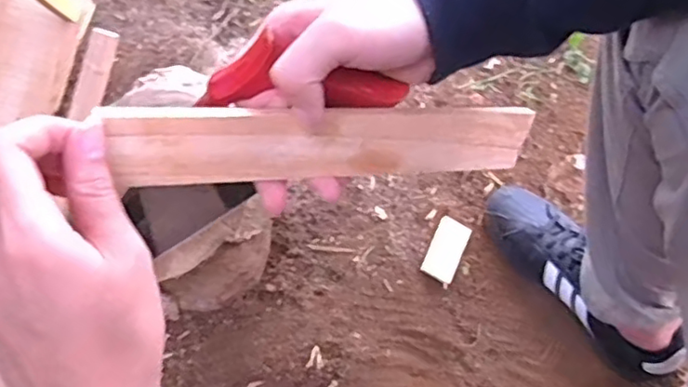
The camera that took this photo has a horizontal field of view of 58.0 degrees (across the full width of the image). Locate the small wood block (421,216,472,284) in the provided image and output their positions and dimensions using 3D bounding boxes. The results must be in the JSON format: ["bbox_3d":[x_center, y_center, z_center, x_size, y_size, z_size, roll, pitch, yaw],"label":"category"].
[{"bbox_3d":[0.123,0.068,0.745,0.040,0.018,0.073,24,78,13],"label":"small wood block"}]

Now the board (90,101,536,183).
[{"bbox_3d":[-0.001,-0.027,0.333,0.231,0.041,0.006,-3,32,-23],"label":"board"}]

